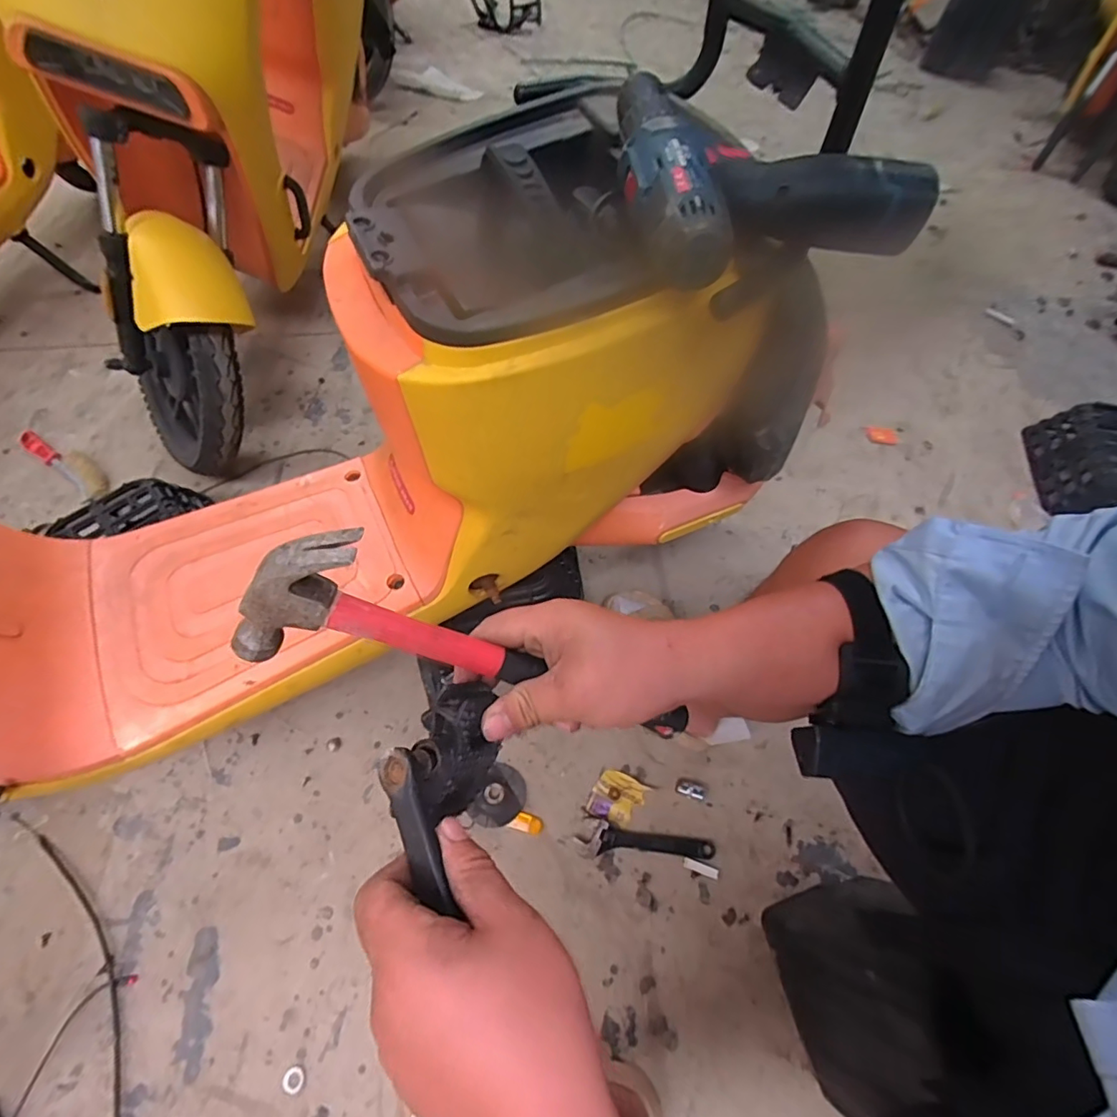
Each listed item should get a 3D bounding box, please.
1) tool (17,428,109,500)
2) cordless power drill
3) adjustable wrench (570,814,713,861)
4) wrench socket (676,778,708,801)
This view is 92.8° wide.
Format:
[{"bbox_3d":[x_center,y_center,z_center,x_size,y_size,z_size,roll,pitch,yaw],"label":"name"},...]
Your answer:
[{"bbox_3d":[-0.992,-0.194,1.077,0.239,0.039,0.066,29,60,16],"label":"tool"},{"bbox_3d":[0.141,-0.268,0.379,0.192,0.066,0.169,-6,60,-7],"label":"cordless power drill"},{"bbox_3d":[0.123,0.416,0.767,0.206,0.024,0.053,10,57,4],"label":"adjustable wrench"},{"bbox_3d":[0.207,0.355,0.822,0.050,0.019,0.028,14,57,7],"label":"wrench socket"}]

